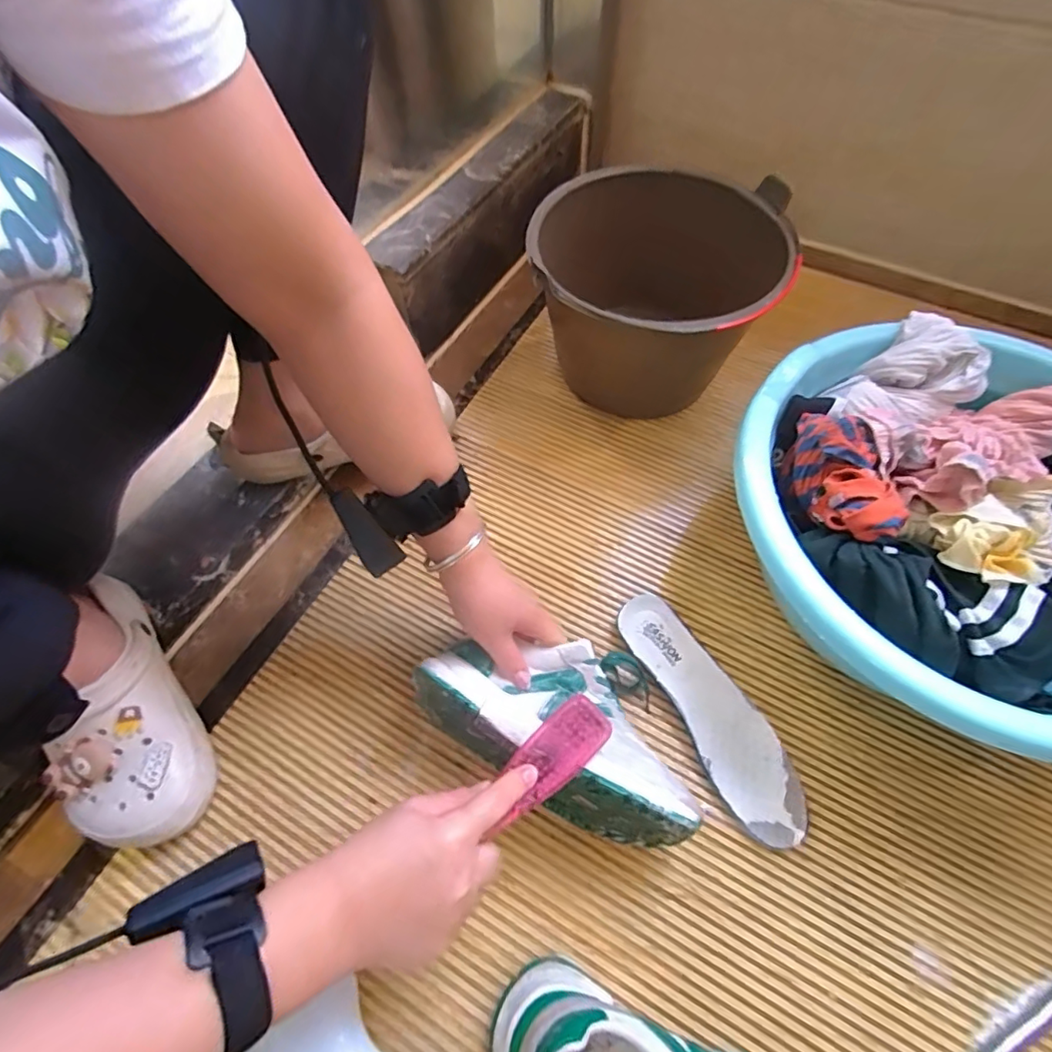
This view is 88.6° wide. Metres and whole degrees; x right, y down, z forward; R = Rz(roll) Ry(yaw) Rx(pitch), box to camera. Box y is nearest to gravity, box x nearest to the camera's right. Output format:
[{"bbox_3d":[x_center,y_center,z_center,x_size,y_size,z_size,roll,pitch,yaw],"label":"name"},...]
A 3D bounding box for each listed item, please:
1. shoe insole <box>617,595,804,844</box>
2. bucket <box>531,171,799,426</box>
[{"bbox_3d":[0.167,0.164,0.490,0.070,0.011,0.230,-24,62,-13],"label":"shoe insole"},{"bbox_3d":[0.146,-0.245,0.631,0.251,0.200,0.243,0,60,1],"label":"bucket"}]

